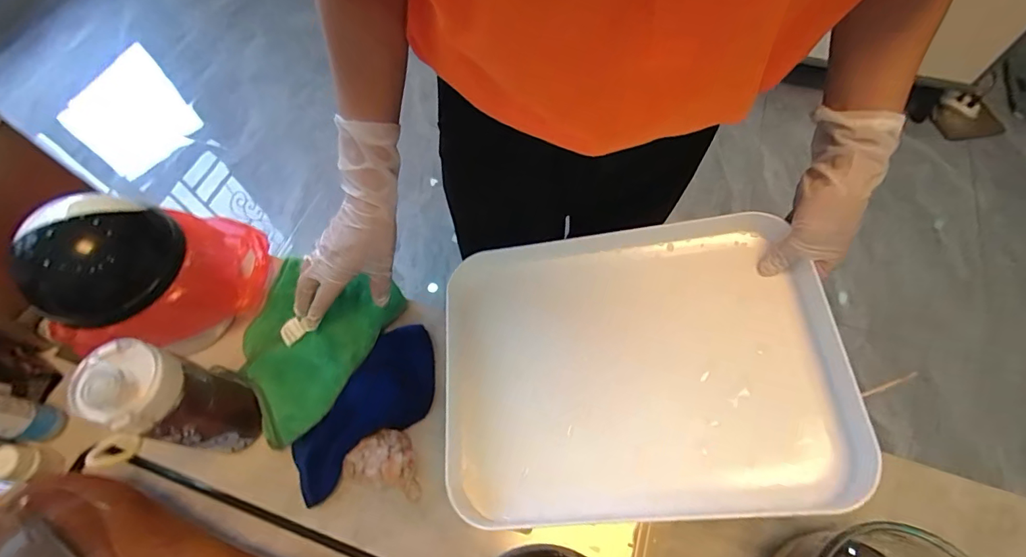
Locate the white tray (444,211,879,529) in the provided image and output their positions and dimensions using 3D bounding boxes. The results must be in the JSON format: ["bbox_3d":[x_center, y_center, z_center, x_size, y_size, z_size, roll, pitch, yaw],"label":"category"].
[{"bbox_3d":[0.105,0.074,0.430,0.328,0.052,0.263,-7,68,9],"label":"white tray"}]

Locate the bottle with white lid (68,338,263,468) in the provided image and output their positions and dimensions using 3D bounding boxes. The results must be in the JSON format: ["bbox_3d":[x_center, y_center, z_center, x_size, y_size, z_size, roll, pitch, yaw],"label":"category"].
[{"bbox_3d":[-0.306,0.117,0.421,0.062,0.172,0.090,19,65,11],"label":"bottle with white lid"}]

